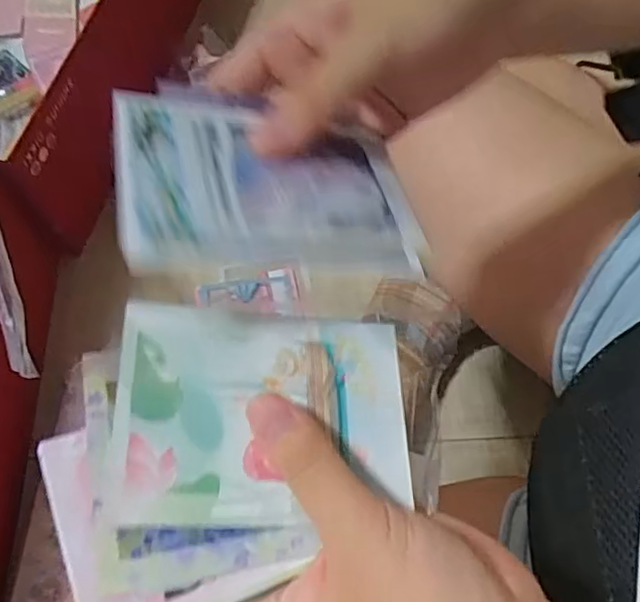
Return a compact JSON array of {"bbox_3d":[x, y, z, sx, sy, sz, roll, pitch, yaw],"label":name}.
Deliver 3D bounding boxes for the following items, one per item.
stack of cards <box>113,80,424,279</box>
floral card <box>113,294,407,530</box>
[{"bbox_3d":[-0.017,-0.045,0.232,0.110,0.006,0.083,-2,57,-24],"label":"stack of cards"},{"bbox_3d":[-0.018,0.038,0.220,0.100,0.004,0.075,5,61,-15],"label":"floral card"}]

